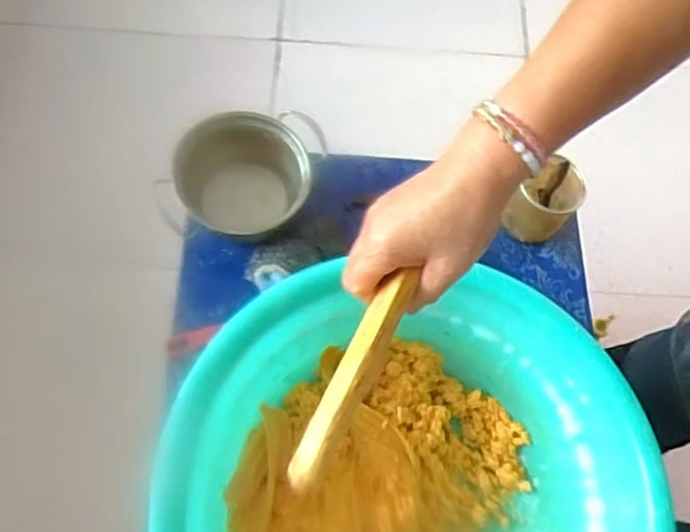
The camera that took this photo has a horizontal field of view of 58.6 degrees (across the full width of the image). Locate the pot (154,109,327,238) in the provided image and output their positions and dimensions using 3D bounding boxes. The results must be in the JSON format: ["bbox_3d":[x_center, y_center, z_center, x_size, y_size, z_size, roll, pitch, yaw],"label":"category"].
[{"bbox_3d":[-0.133,-0.096,0.727,0.173,0.106,0.131,-25,70,-13],"label":"pot"}]

